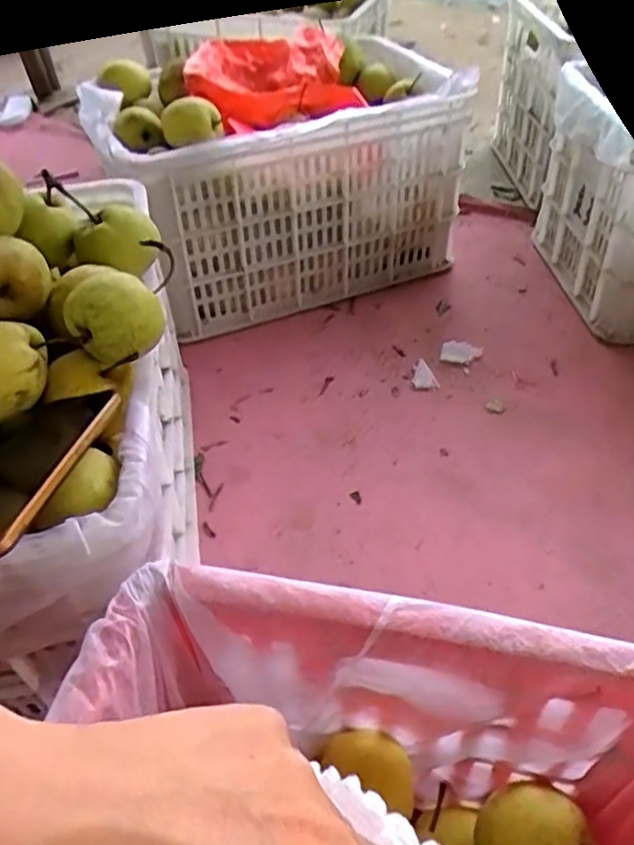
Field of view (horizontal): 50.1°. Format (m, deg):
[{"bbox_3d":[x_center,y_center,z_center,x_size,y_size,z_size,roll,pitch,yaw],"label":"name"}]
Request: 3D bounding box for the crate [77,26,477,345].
[{"bbox_3d":[-0.062,-0.407,1.113,0.549,0.311,0.382,-19,47,-15],"label":"crate"}]

